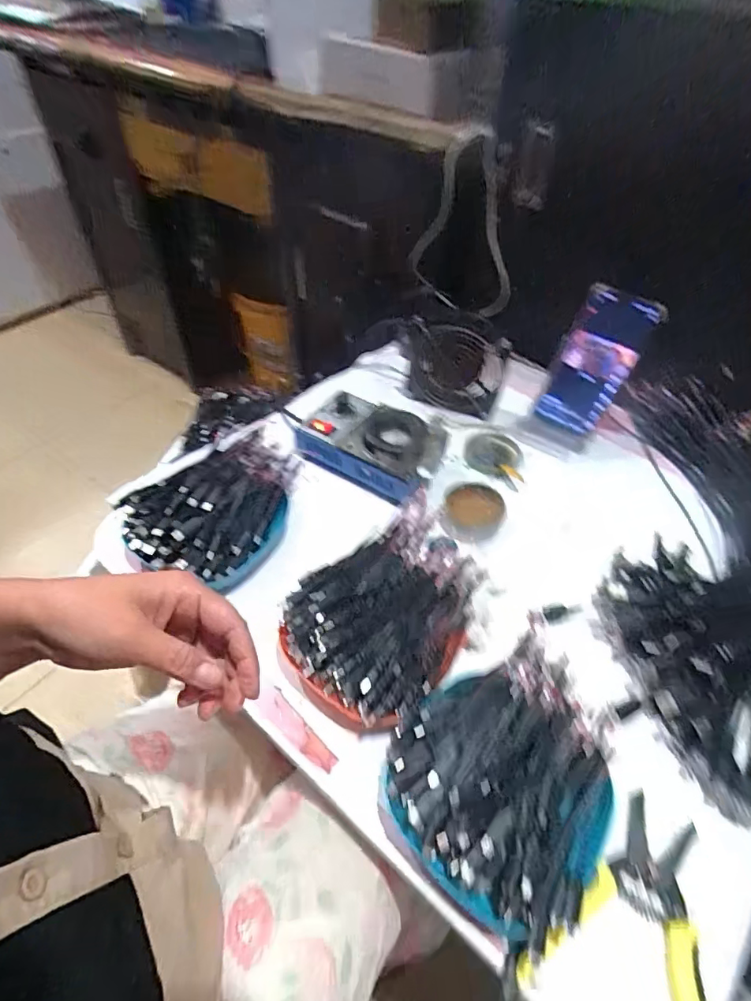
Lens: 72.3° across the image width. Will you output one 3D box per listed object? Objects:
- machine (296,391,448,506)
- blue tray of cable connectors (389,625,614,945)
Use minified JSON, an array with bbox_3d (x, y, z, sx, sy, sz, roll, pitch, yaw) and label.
[{"bbox_3d":[-0.005,-0.064,0.580,0.162,0.063,0.108,22,52,16],"label":"machine"},{"bbox_3d":[0.093,0.196,0.357,0.157,0.048,0.148,-22,54,-21],"label":"blue tray of cable connectors"}]

